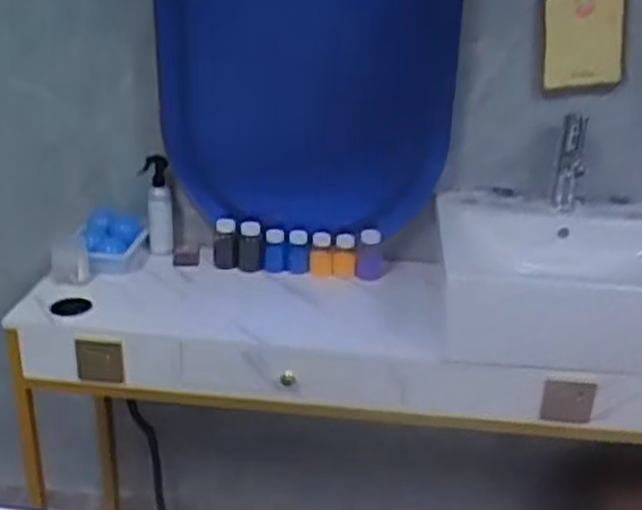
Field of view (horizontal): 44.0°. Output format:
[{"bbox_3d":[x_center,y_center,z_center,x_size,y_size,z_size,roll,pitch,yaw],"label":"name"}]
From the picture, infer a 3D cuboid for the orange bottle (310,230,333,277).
[{"bbox_3d":[0.000,0.001,1.662,0.049,0.085,0.049,2,22,-1],"label":"orange bottle"}]

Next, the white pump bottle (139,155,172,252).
[{"bbox_3d":[-0.351,-0.108,1.710,0.060,0.213,0.040,-3,10,-8],"label":"white pump bottle"}]

